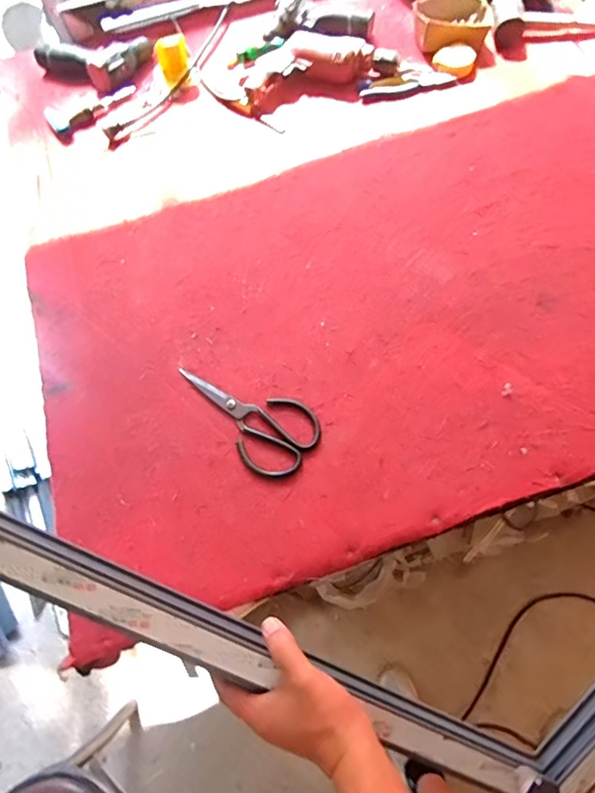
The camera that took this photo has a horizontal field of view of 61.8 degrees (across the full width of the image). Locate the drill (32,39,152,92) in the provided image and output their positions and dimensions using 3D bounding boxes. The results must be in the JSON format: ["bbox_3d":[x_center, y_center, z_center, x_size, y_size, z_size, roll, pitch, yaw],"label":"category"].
[{"bbox_3d":[-0.431,-0.723,1.049,0.216,0.051,0.151,26,69,15],"label":"drill"}]

